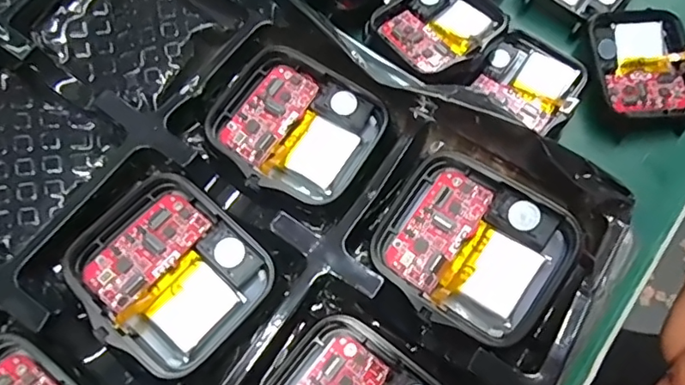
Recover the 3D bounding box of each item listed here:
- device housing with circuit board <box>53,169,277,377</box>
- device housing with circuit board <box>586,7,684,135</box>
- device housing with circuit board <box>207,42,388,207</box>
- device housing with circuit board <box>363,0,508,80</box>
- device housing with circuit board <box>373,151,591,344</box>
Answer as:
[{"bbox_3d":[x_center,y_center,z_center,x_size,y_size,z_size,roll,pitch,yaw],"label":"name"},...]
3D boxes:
[{"bbox_3d":[-0.042,0.017,0.125,0.043,0.007,0.037,40,74,17],"label":"device housing with circuit board"},{"bbox_3d":[0.108,-0.046,0.192,0.036,0.014,0.041,-4,67,1],"label":"device housing with circuit board"},{"bbox_3d":[-0.013,-0.019,0.143,0.042,0.008,0.037,28,71,13],"label":"device housing with circuit board"},{"bbox_3d":[0.034,-0.062,0.192,0.042,0.008,0.040,-42,72,-14],"label":"device housing with circuit board"},{"bbox_3d":[0.031,0.013,0.128,0.042,0.005,0.036,33,82,19],"label":"device housing with circuit board"}]

